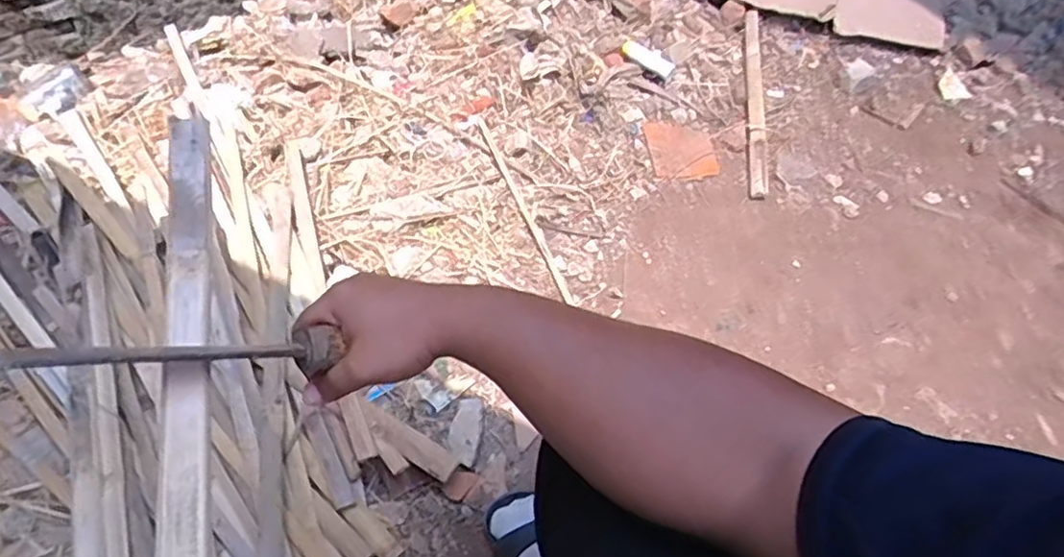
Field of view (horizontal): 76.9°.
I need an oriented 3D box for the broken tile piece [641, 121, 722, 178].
[{"bbox_3d":[0.291,-0.248,1.305,0.127,0.013,0.148,-1,54,-6],"label":"broken tile piece"}]

